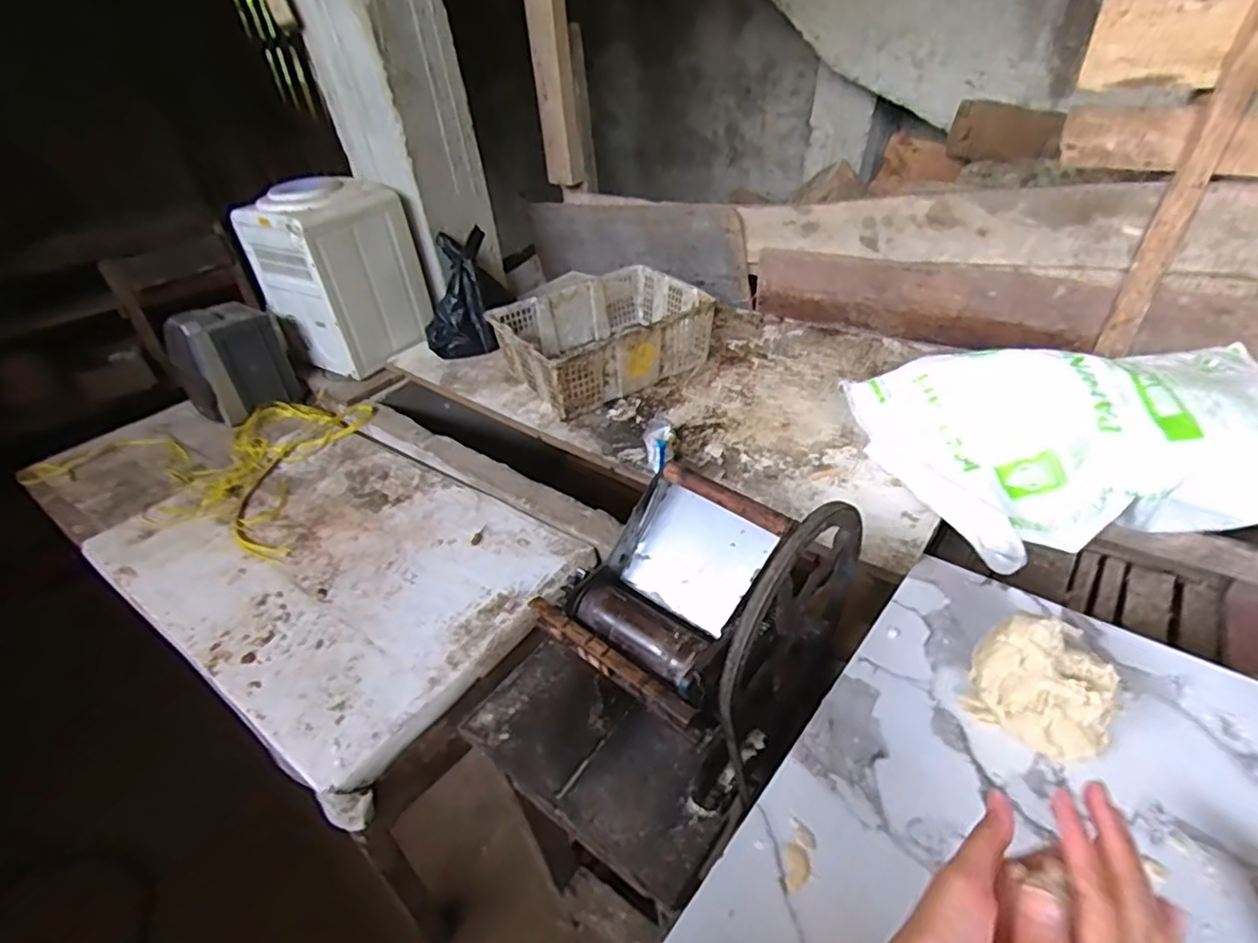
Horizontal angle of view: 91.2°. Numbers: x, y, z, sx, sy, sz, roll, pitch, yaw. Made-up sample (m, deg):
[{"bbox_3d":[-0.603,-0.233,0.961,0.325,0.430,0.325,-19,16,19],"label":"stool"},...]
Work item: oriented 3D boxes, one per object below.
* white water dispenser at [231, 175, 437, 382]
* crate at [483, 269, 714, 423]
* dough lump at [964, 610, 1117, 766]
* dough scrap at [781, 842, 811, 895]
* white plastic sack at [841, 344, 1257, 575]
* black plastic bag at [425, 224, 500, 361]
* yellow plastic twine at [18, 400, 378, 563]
[{"bbox_3d":[-0.766,-0.533,1.644,0.317,0.410,0.321,23,47,32],"label":"white water dispenser"},{"bbox_3d":[-0.060,-0.332,1.530,0.477,0.163,0.337,-25,42,-22],"label":"crate"},{"bbox_3d":[0.352,0.178,0.519,0.105,0.076,0.087,28,49,35],"label":"dough lump"},{"bbox_3d":[0.126,0.298,0.463,0.020,0.004,0.033,0,38,8],"label":"dough scrap"},{"bbox_3d":[0.751,-0.043,1.013,0.672,0.209,0.402,-2,38,6],"label":"white plastic sack"},{"bbox_3d":[-0.455,-0.476,1.643,0.178,0.342,0.114,2,2,11],"label":"black plastic bag"},{"bbox_3d":[-0.930,-0.046,1.449,0.748,0.032,0.474,10,41,20],"label":"yellow plastic twine"}]

